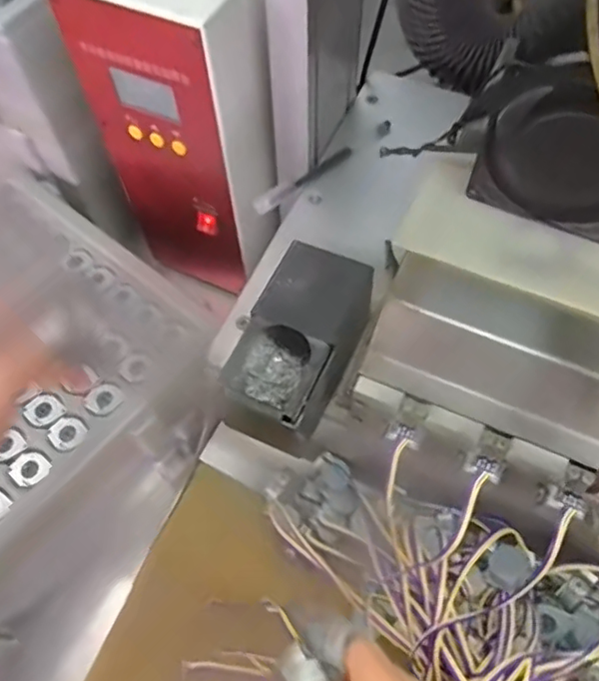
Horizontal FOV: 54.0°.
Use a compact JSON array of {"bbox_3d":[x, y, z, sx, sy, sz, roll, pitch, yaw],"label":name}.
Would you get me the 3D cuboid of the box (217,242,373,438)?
[{"bbox_3d":[0.000,0.006,0.360,0.063,0.061,0.112,26,66,15],"label":"box"}]

